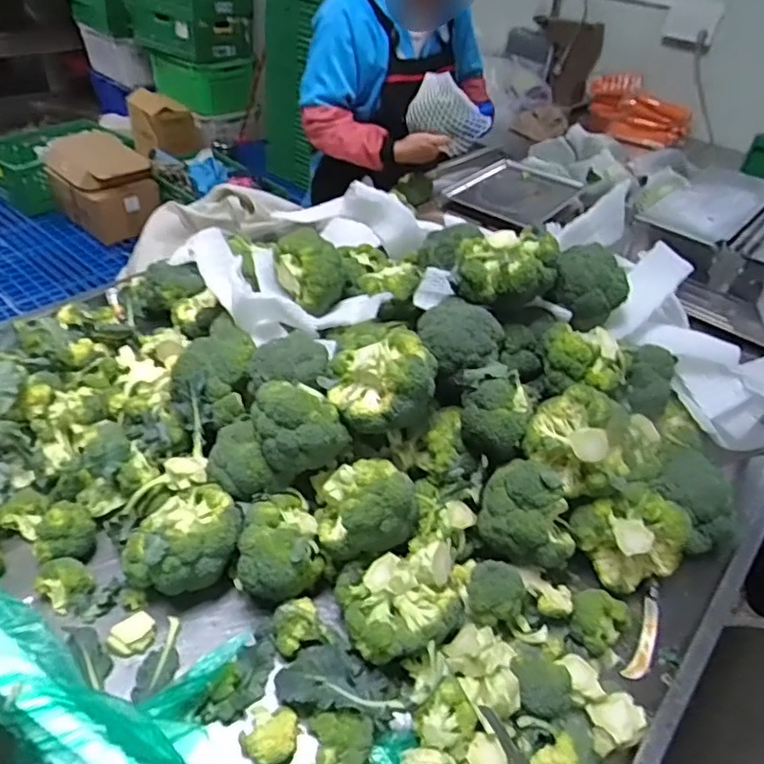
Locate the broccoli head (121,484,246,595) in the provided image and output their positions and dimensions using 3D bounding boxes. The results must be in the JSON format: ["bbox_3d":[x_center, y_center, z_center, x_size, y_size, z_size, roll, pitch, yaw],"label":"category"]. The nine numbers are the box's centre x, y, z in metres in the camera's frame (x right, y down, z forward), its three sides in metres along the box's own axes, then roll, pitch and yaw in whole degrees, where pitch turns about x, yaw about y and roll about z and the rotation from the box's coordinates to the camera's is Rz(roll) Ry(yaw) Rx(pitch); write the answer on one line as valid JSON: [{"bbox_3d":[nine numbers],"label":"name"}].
[{"bbox_3d":[-0.228,0.177,0.690,0.133,0.082,0.121,4,40,-3],"label":"broccoli head"}]

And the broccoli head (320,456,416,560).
[{"bbox_3d":[-0.015,0.130,0.680,0.115,0.092,0.106,4,40,-3],"label":"broccoli head"}]

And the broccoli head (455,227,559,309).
[{"bbox_3d":[0.170,-0.161,0.823,0.130,0.079,0.097,10,40,4],"label":"broccoli head"}]

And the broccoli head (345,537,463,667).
[{"bbox_3d":[0.024,0.225,0.636,0.124,0.079,0.129,10,40,5],"label":"broccoli head"}]

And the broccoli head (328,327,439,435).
[{"bbox_3d":[0.001,-0.005,0.714,0.126,0.087,0.115,4,40,-3],"label":"broccoli head"}]

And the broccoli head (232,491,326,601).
[{"bbox_3d":[-0.116,0.183,0.690,0.098,0.078,0.127,-3,40,-11],"label":"broccoli head"}]

